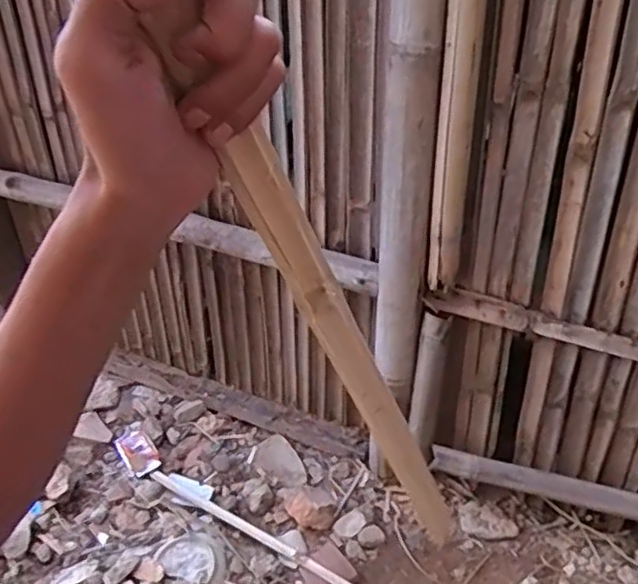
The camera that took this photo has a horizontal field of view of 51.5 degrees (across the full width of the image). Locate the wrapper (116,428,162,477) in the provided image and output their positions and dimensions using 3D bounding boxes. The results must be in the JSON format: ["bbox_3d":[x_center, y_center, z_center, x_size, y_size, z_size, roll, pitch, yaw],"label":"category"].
[{"bbox_3d":[-0.376,0.336,1.385,0.065,0.017,0.127,-23,42,-29],"label":"wrapper"}]

